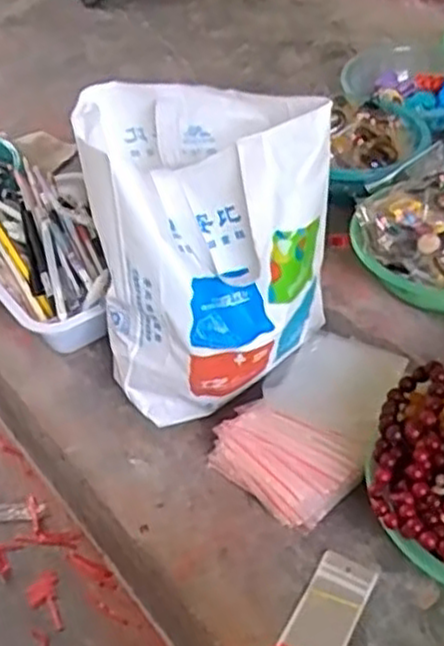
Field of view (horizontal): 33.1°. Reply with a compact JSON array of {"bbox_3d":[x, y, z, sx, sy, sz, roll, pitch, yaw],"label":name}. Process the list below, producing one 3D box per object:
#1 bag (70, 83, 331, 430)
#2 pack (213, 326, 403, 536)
[{"bbox_3d":[-0.011,-0.073,0.769,0.231,0.290,0.190,-8,44,-4],"label":"bag"},{"bbox_3d":[0.100,0.095,0.777,0.146,0.058,0.224,27,52,27],"label":"pack"}]

